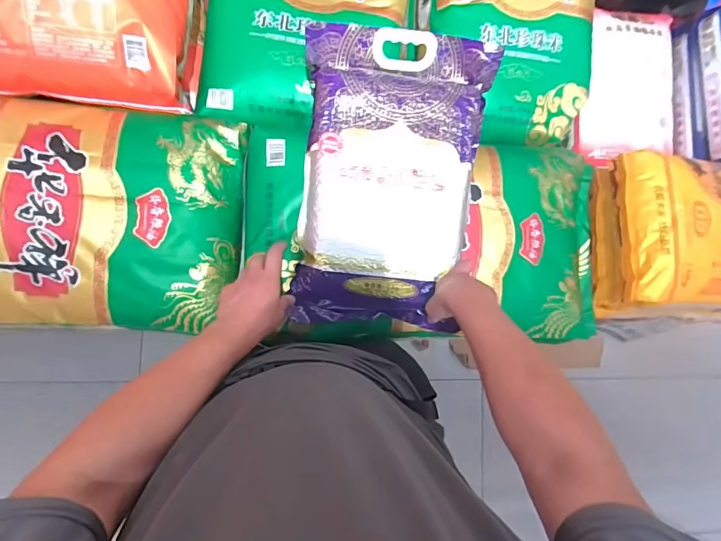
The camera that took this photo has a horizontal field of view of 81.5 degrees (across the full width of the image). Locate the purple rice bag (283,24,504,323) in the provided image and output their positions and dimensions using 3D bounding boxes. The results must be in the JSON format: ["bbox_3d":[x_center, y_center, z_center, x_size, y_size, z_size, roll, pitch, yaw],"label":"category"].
[{"bbox_3d":[0.049,-0.140,0.666,0.276,0.080,0.446,4,85,-8],"label":"purple rice bag"}]

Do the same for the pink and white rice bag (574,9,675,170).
[{"bbox_3d":[0.654,-0.428,1.008,0.240,0.072,0.368,6,85,-8],"label":"pink and white rice bag"}]

